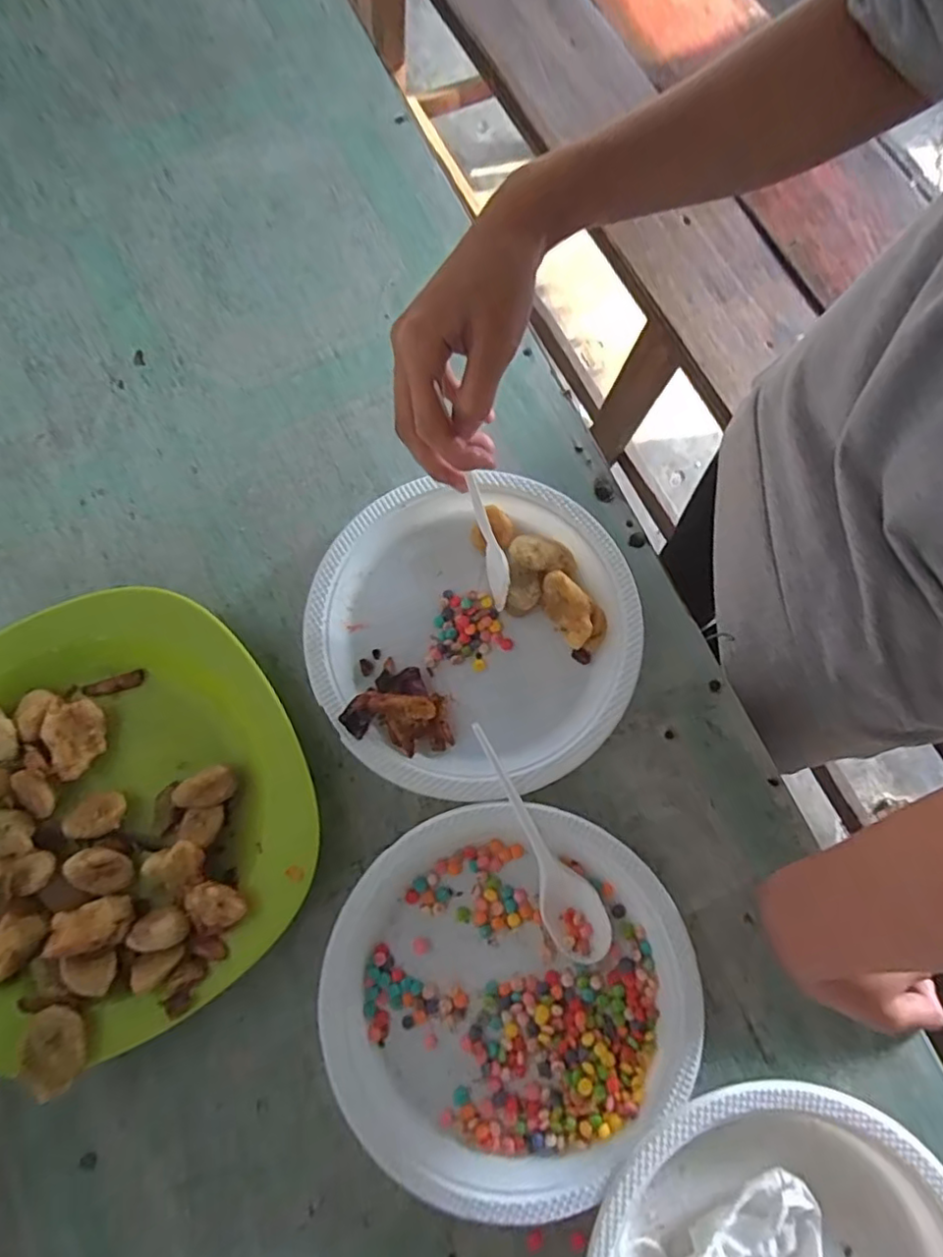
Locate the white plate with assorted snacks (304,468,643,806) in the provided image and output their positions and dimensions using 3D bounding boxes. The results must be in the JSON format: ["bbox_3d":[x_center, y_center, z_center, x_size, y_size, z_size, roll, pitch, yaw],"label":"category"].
[{"bbox_3d":[0.001,0.000,0.397,0.199,0.029,0.196,0,77,0],"label":"white plate with assorted snacks"}]

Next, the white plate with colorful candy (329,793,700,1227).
[{"bbox_3d":[0.020,0.206,0.352,0.199,0.026,0.200,0,77,0],"label":"white plate with colorful candy"}]

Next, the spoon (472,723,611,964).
[{"bbox_3d":[0.040,0.126,0.369,0.034,0.024,0.146,-25,79,-5],"label":"spoon"}]

